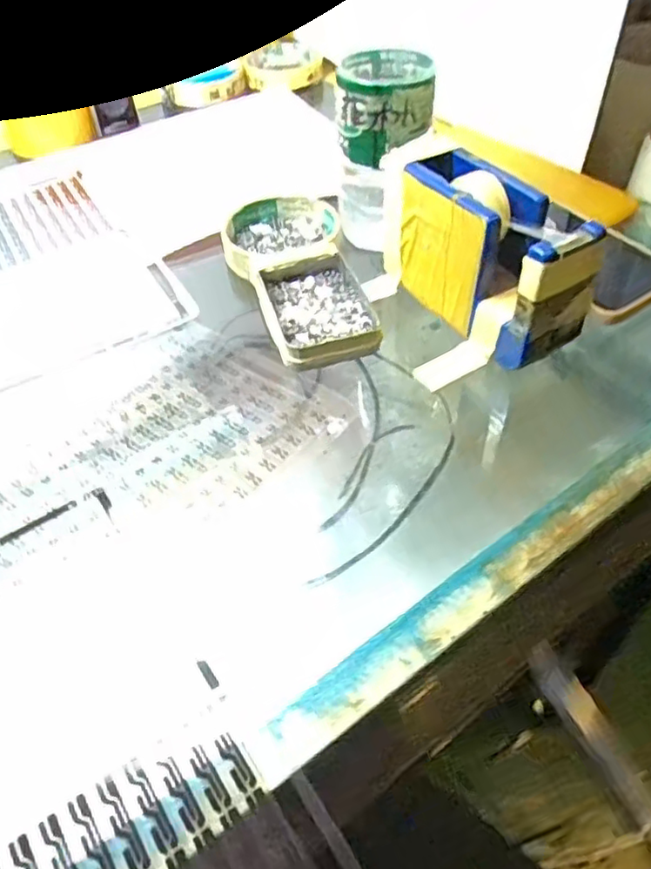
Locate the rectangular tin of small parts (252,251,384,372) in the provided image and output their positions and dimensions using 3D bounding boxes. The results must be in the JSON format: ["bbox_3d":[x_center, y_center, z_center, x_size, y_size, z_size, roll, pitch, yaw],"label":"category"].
[{"bbox_3d":[-0.005,-0.076,0.389,0.065,0.016,0.088,-14,49,-10],"label":"rectangular tin of small parts"}]

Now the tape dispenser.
[{"bbox_3d":[0.092,-0.099,0.360,0.043,0.078,0.114,-26,52,-19],"label":"tape dispenser"}]

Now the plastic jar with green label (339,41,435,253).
[{"bbox_3d":[0.037,-0.186,0.422,0.063,0.105,0.068,-1,48,1],"label":"plastic jar with green label"}]

